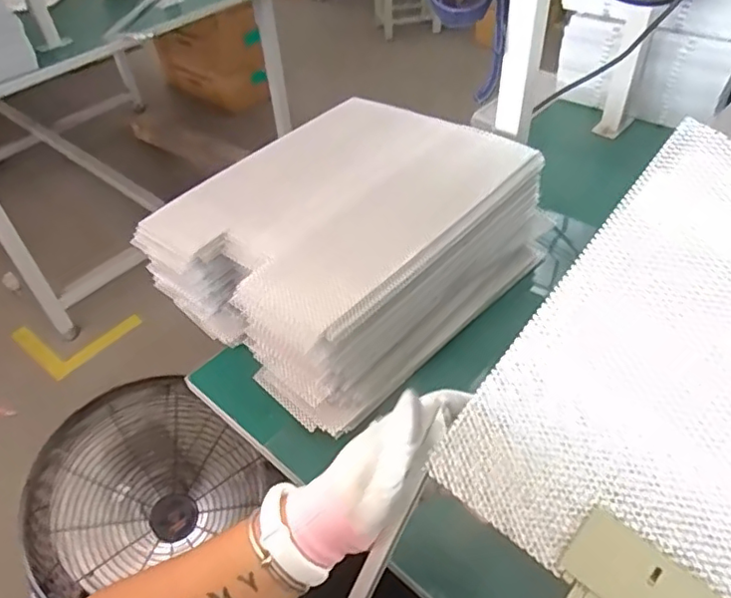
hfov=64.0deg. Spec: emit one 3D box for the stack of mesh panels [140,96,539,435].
[{"bbox_3d":[-0.020,-0.069,0.661,0.293,0.147,0.340,31,55,30],"label":"stack of mesh panels"}]

